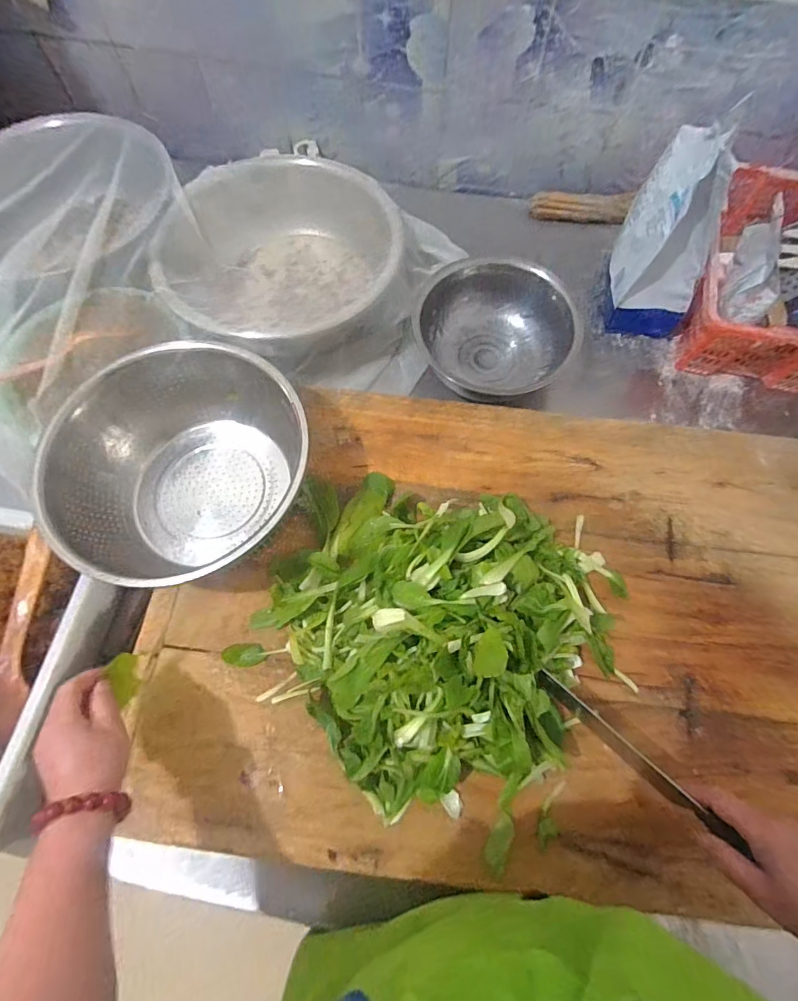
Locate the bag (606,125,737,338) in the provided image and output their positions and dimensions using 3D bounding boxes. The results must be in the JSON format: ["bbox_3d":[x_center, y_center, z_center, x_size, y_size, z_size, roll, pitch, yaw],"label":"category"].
[{"bbox_3d":[0.429,-0.419,0.706,0.118,0.238,0.173,9,69,4],"label":"bag"}]

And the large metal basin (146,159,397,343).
[{"bbox_3d":[-0.187,-0.372,0.740,0.383,0.131,0.337,0,69,1],"label":"large metal basin"}]

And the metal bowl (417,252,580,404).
[{"bbox_3d":[0.153,-0.268,0.724,0.250,0.100,0.213,38,74,14],"label":"metal bowl"}]

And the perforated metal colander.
[{"bbox_3d":[-0.250,-0.039,0.543,0.281,0.113,0.272,0,69,1],"label":"perforated metal colander"}]

